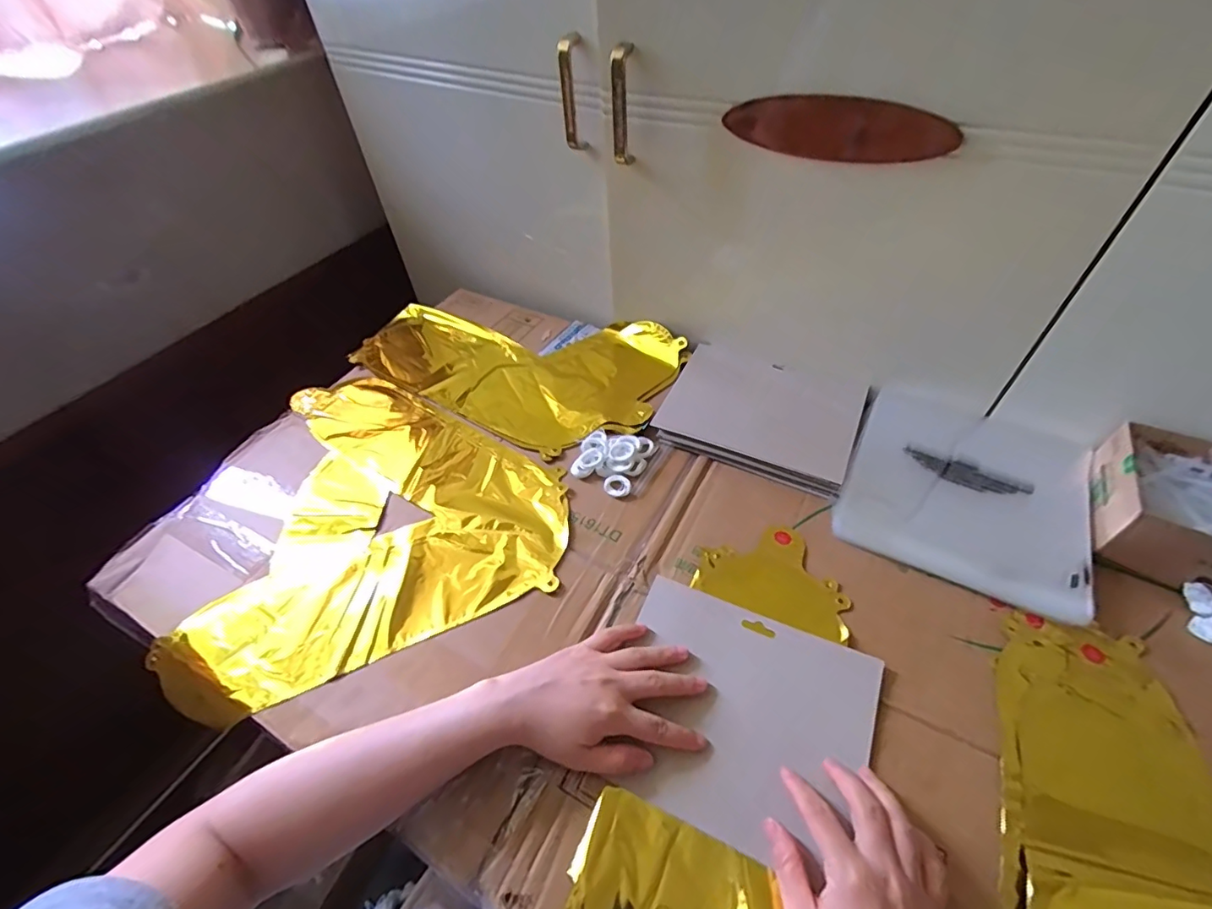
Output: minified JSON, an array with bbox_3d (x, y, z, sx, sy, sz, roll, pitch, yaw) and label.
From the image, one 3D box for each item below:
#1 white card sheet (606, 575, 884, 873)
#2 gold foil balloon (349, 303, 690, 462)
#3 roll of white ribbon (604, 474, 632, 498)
[{"bbox_3d":[0.099,0.198,0.403,0.186,0.006,0.162,17,55,21],"label":"white card sheet"},{"bbox_3d":[-0.124,-0.117,0.684,0.401,0.030,0.229,18,55,18],"label":"gold foil balloon"},{"bbox_3d":[0.012,0.032,0.543,0.028,0.005,0.025,12,53,14],"label":"roll of white ribbon"}]

